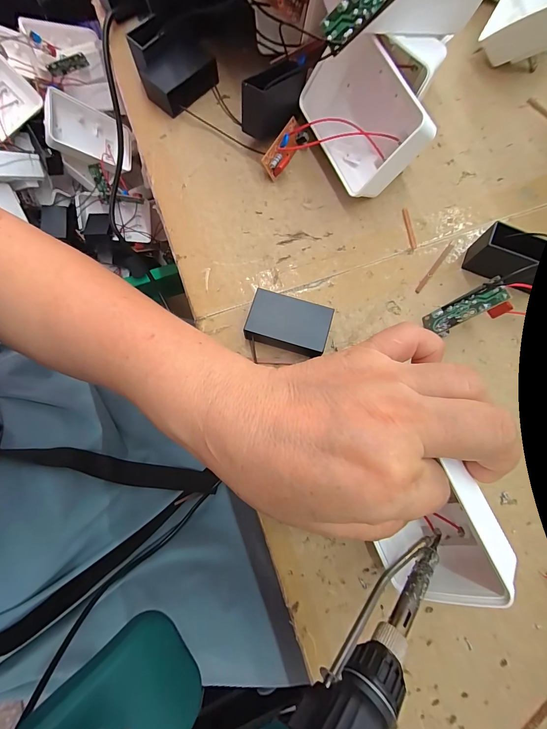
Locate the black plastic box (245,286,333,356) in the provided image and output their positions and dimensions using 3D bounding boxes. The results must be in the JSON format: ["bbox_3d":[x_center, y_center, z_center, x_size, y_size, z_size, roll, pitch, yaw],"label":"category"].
[{"bbox_3d":[0.009,-0.023,0.193,0.047,0.019,0.032,16,78,3],"label":"black plastic box"}]

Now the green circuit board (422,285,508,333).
[{"bbox_3d":[0.112,-0.033,0.187,0.004,0.045,0.015,-6,74,-43],"label":"green circuit board"}]

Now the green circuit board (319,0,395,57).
[{"bbox_3d":[0.045,-0.177,0.153,0.015,0.044,0.004,51,41,-27],"label":"green circuit board"}]

